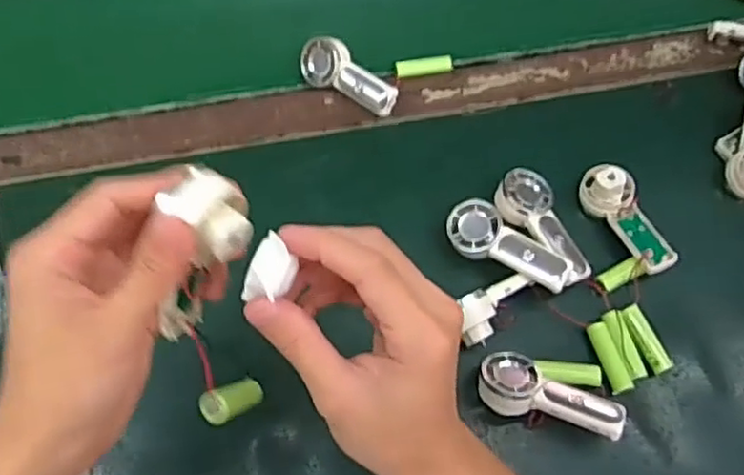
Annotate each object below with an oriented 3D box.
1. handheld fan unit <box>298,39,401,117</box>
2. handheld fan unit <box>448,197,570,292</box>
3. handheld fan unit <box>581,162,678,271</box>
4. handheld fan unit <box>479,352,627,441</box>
[{"bbox_3d":[-0.019,-0.133,0.558,0.096,0.029,0.029,36,66,14],"label":"handheld fan unit"},{"bbox_3d":[0.096,0.010,0.485,0.092,0.036,0.032,35,66,14],"label":"handheld fan unit"},{"bbox_3d":[0.194,-0.014,0.508,0.029,0.031,0.092,-24,66,-15],"label":"handheld fan unit"},{"bbox_3d":[0.115,0.103,0.441,0.090,0.038,0.038,17,63,5],"label":"handheld fan unit"}]

